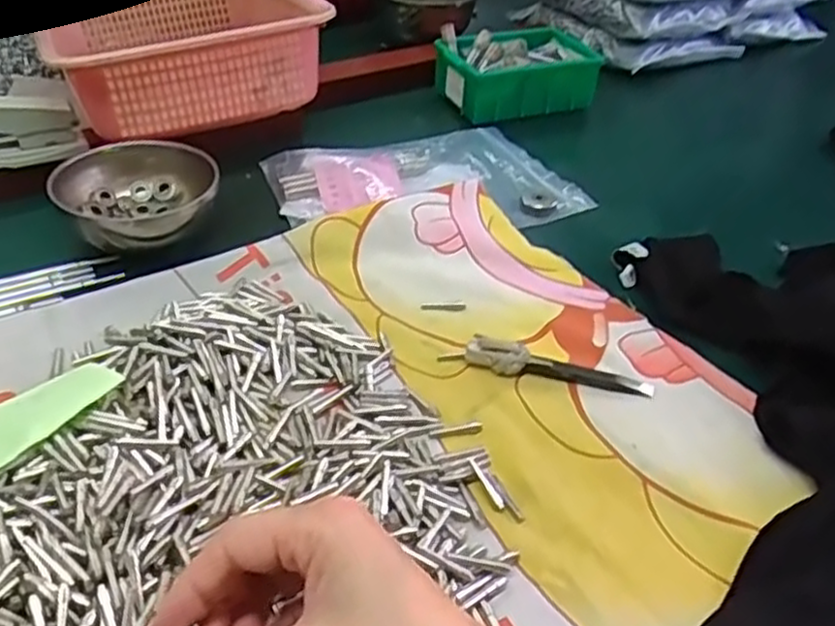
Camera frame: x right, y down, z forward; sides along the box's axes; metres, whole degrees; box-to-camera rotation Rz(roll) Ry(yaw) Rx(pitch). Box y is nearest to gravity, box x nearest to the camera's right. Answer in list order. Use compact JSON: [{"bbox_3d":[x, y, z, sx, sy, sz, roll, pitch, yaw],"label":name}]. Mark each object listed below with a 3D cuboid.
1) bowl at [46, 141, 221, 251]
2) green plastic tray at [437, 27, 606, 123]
[{"bbox_3d":[-0.193,-0.077,0.525,0.109,0.049,0.087,-4,39,-10],"label":"bowl"},{"bbox_3d":[0.103,-0.243,0.764,0.156,0.052,0.096,-12,41,-20],"label":"green plastic tray"}]

